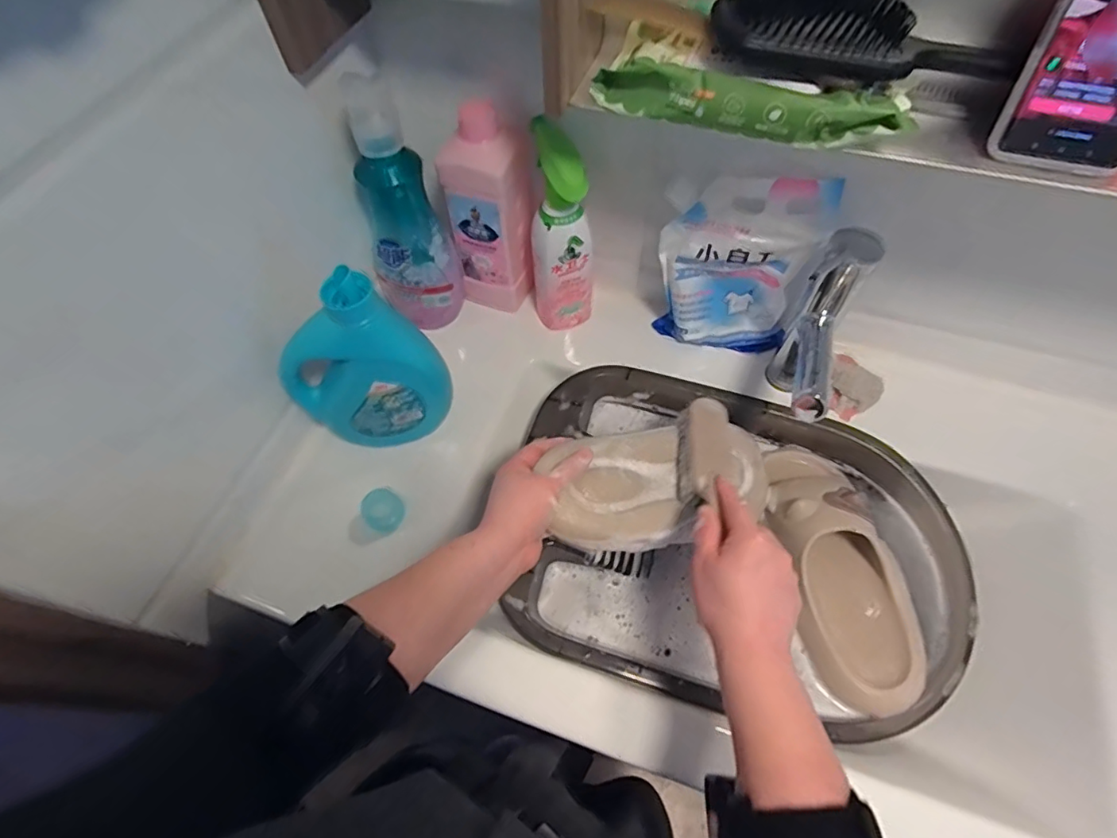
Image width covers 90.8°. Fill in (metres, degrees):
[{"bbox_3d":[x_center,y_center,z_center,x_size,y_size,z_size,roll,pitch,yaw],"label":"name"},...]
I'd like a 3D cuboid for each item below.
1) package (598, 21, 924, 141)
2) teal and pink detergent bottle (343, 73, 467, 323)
[{"bbox_3d":[0.130,-0.226,0.381,0.201,0.033,0.075,29,64,18],"label":"package"},{"bbox_3d":[-0.166,-0.208,0.596,0.095,0.270,0.060,-20,60,-10],"label":"teal and pink detergent bottle"}]

